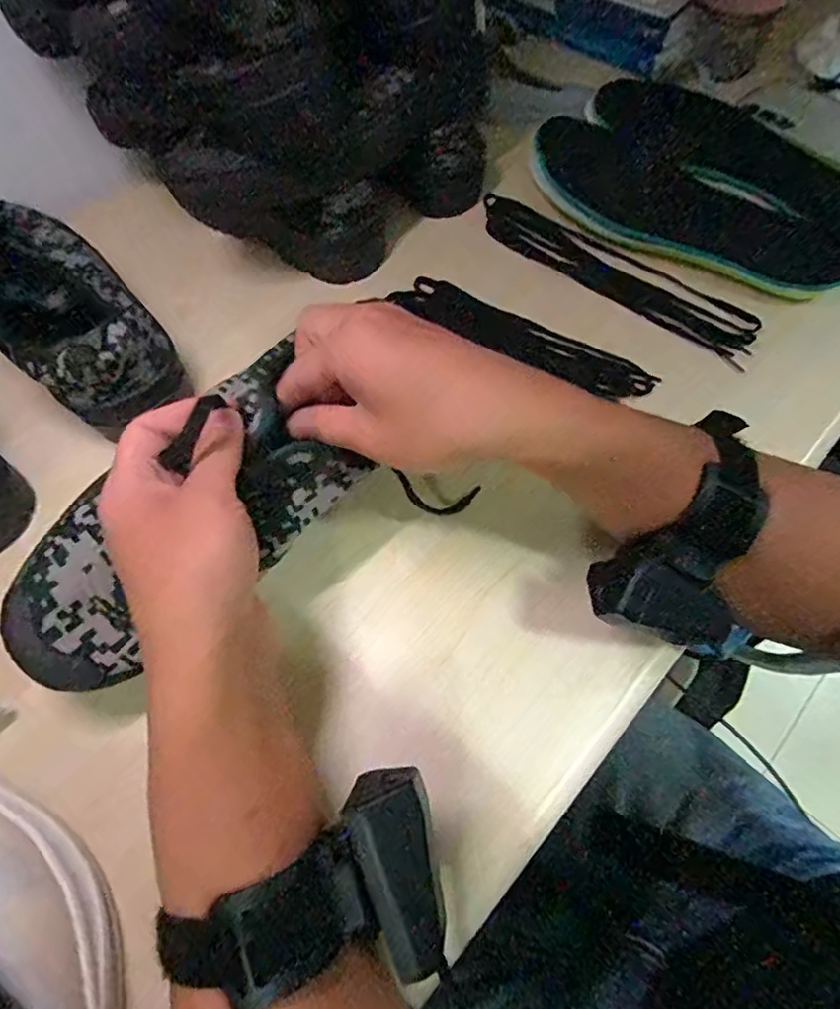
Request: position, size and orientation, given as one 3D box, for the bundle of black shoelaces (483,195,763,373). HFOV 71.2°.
[{"bbox_3d":[0.149,-0.183,0.457,0.234,0.015,0.043,38,71,20],"label":"bundle of black shoelaces"}]

